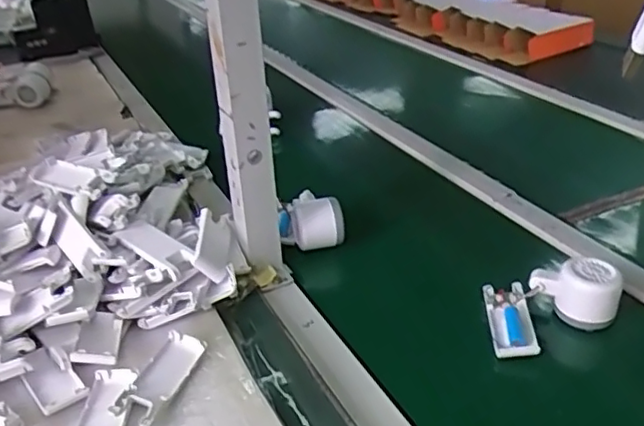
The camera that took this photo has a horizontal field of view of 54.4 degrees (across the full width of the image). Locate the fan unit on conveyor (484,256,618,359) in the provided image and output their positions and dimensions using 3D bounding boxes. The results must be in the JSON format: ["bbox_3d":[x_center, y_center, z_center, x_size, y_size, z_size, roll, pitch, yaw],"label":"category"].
[{"bbox_3d":[0.228,0.090,0.610,0.123,0.060,0.092,0,30,3],"label":"fan unit on conveyor"}]

